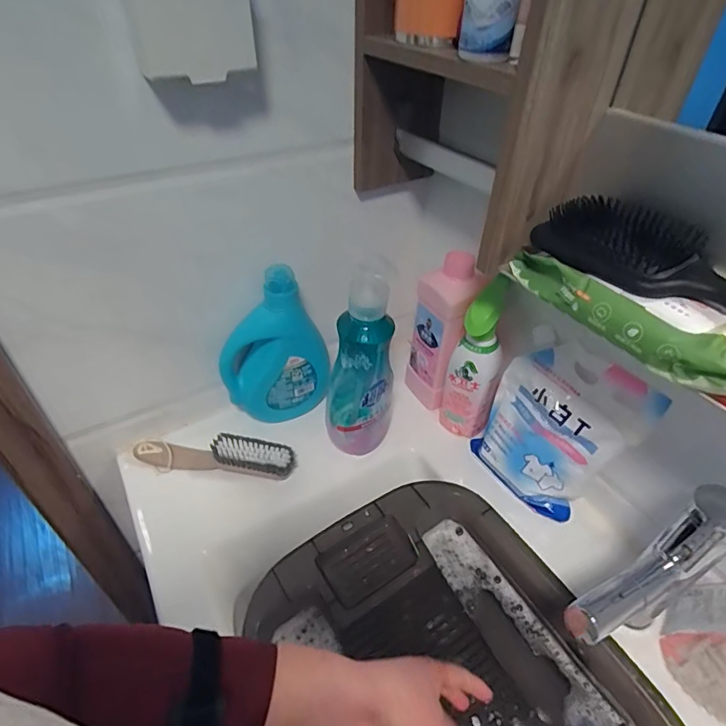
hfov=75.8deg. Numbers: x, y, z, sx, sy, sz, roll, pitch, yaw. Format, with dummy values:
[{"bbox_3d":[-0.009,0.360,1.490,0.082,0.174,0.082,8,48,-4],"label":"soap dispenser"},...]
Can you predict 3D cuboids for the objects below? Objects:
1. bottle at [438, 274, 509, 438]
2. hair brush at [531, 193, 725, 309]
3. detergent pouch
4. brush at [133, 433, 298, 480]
[{"bbox_3d":[0.153,0.001,0.630,0.068,0.231,0.074,13,44,12],"label":"bottle"},{"bbox_3d":[0.238,-0.071,0.359,0.087,0.047,0.228,-18,46,-21],"label":"hair brush"},{"bbox_3d":[0.227,0.081,0.566,0.080,0.194,0.164,-26,49,-27],"label":"detergent pouch"},{"bbox_3d":[-0.198,0.123,0.623,0.215,0.051,0.039,5,42,3],"label":"brush"}]

